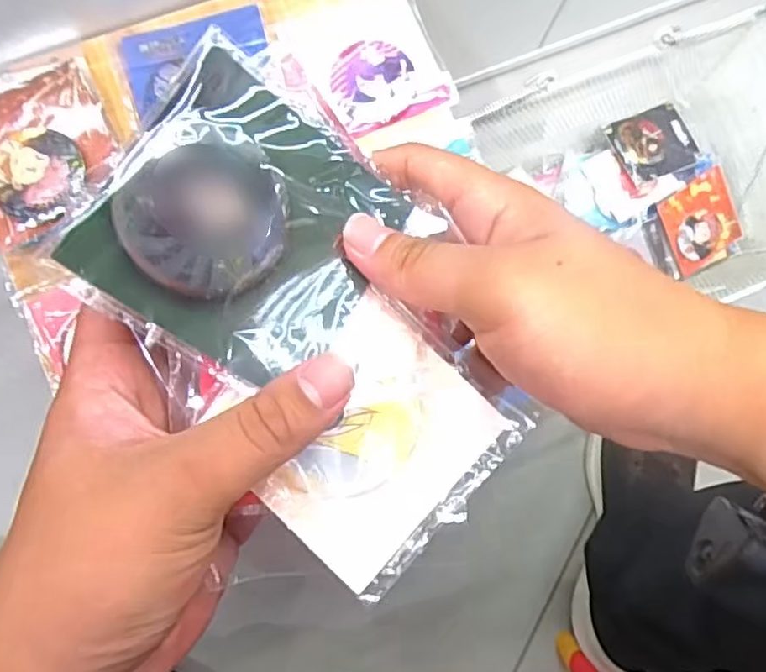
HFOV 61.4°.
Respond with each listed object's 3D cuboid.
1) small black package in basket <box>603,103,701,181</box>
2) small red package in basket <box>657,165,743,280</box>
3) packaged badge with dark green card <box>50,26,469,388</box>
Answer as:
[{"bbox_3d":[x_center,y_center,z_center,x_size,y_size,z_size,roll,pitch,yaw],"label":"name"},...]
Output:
[{"bbox_3d":[0.294,-0.209,0.697,0.089,0.015,0.073,-22,86,-5],"label":"small black package in basket"},{"bbox_3d":[0.351,-0.123,0.708,0.092,0.008,0.094,-32,105,-11],"label":"small red package in basket"},{"bbox_3d":[-0.039,-0.035,0.222,0.096,0.011,0.092,35,74,-20],"label":"packaged badge with dark green card"}]

